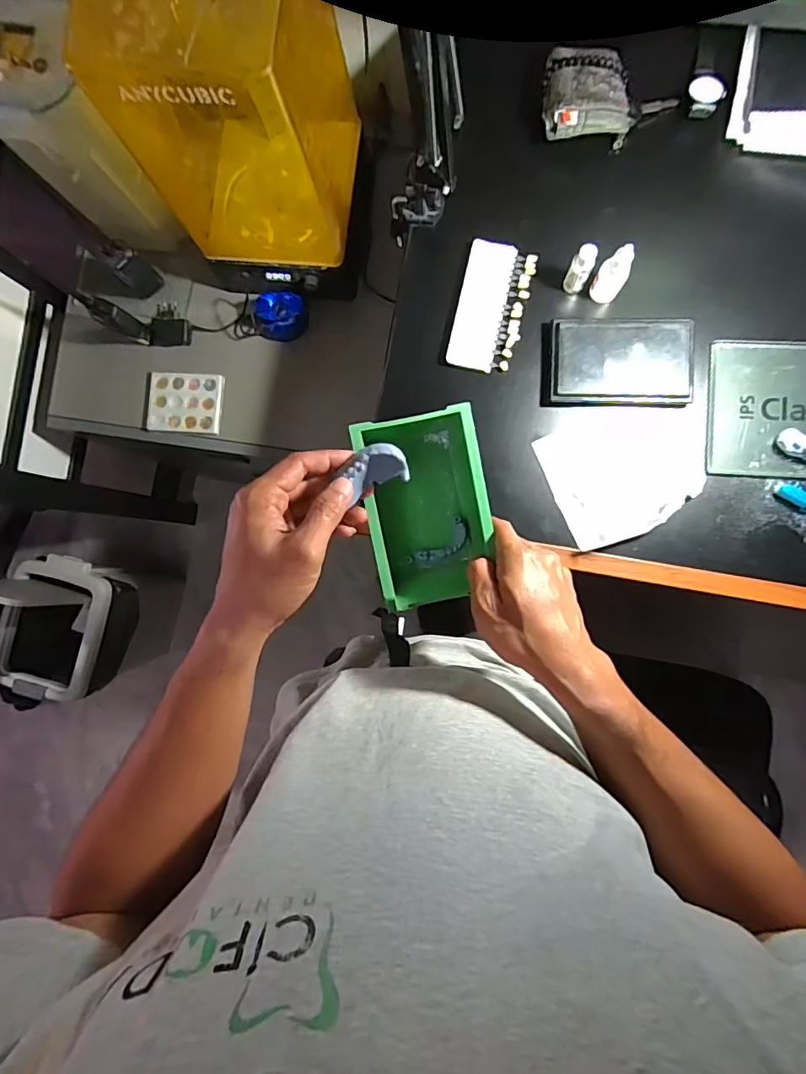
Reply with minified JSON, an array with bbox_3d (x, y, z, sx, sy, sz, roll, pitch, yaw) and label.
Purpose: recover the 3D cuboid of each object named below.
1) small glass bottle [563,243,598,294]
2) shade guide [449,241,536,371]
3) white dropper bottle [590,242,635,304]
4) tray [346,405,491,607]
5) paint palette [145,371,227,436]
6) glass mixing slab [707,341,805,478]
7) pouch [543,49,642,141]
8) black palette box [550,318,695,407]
[{"bbox_3d":[0.198,-0.296,0.543,0.025,0.069,0.022,27,91,5],"label":"small glass bottle"},{"bbox_3d":[0.103,-0.268,0.569,0.075,0.009,0.148,13,90,5],"label":"shade guide"},{"bbox_3d":[0.228,-0.286,0.531,0.031,0.075,0.020,32,91,4],"label":"white dropper bottle"},{"bbox_3d":[0.024,-0.026,0.440,0.096,0.091,0.166,-12,88,4],"label":"tray"},{"bbox_3d":[-0.362,-0.223,0.806,0.127,0.012,0.099,5,89,4],"label":"paint palette"},{"bbox_3d":[0.444,-0.141,0.538,0.197,0.011,0.150,4,89,6],"label":"glass mixing slab"},{"bbox_3d":[0.215,-0.507,0.552,0.107,0.036,0.098,0,89,4],"label":"pouch"},{"bbox_3d":[0.246,-0.198,0.547,0.151,0.015,0.101,1,89,4],"label":"black palette box"}]

